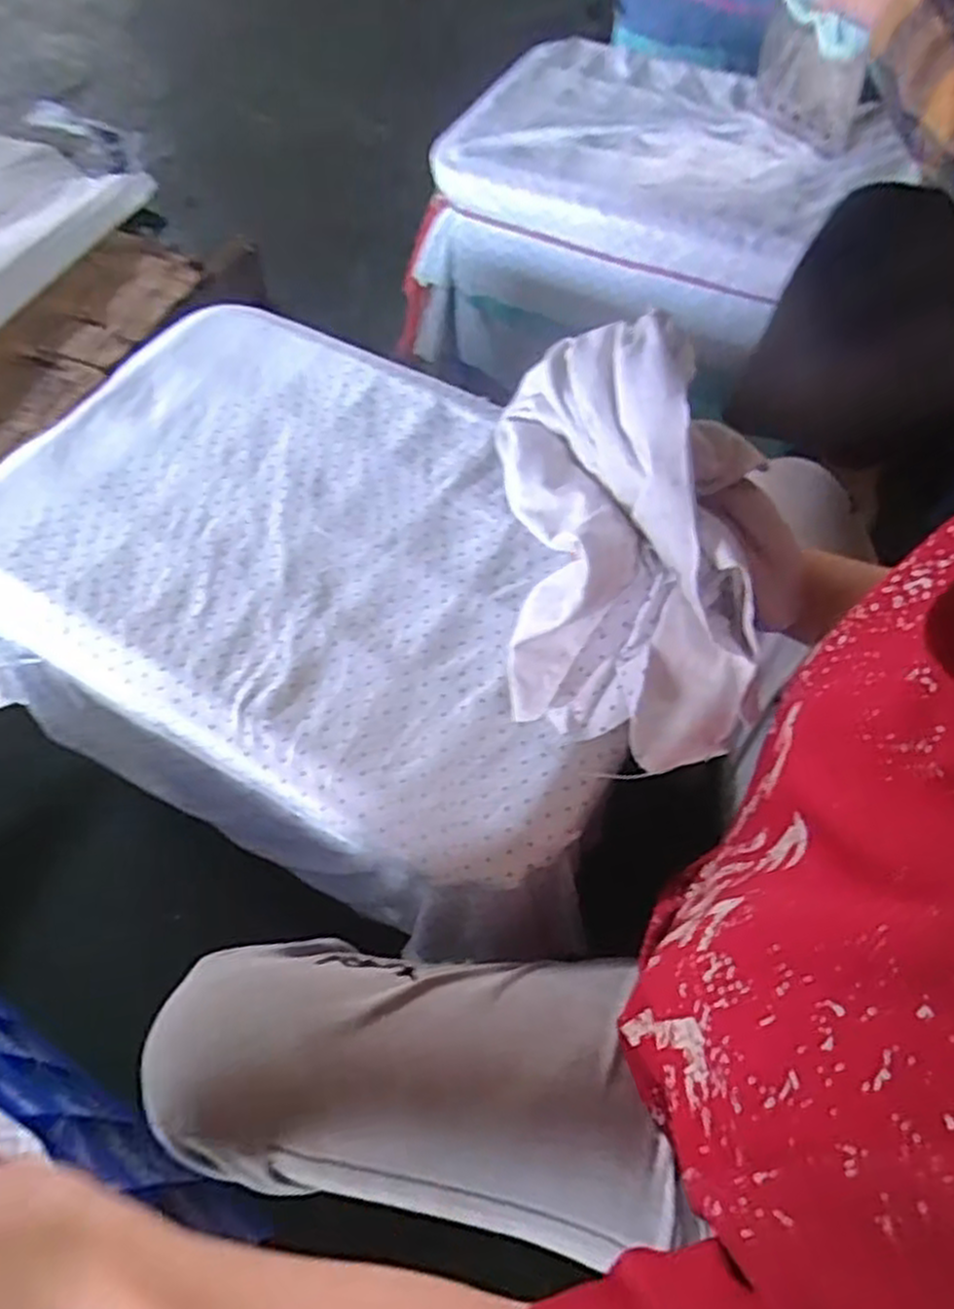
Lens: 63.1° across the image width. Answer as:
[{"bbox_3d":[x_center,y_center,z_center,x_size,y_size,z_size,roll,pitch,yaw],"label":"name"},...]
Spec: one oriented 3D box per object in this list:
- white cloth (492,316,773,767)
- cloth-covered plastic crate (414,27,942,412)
[{"bbox_3d":[0.083,-0.053,0.428,0.119,0.187,0.185,-6,60,-7],"label":"white cloth"},{"bbox_3d":[0.224,-0.585,1.124,0.518,0.338,0.393,29,63,15],"label":"cloth-covered plastic crate"}]

